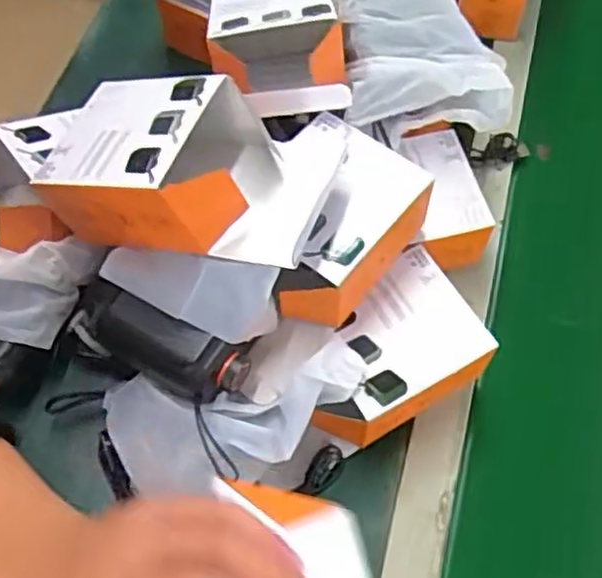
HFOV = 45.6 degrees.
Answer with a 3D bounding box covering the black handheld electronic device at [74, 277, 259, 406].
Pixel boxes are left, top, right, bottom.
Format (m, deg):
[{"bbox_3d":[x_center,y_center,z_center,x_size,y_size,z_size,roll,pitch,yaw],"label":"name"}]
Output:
[{"bbox_3d":[-0.091,0.036,0.468,0.113,0.050,0.038,20,61,11],"label":"black handheld electronic device"}]

